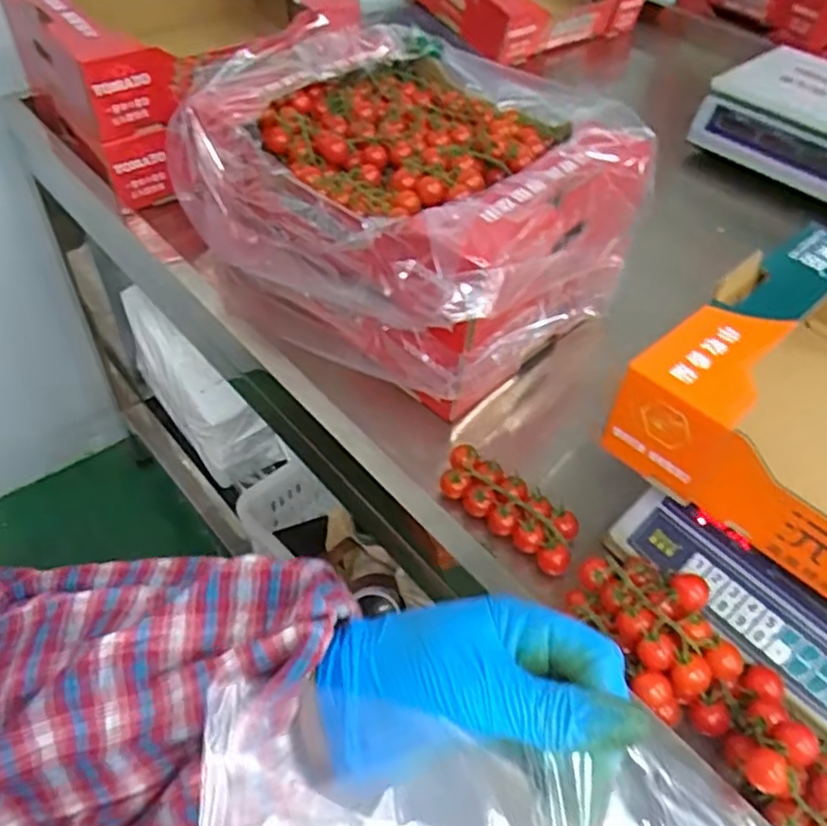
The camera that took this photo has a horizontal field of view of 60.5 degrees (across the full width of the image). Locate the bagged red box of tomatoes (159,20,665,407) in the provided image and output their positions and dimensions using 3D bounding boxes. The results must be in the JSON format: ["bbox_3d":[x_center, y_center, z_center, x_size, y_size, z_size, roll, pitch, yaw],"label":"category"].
[{"bbox_3d":[0.008,-0.260,0.803,0.451,0.179,0.391,32,55,23],"label":"bagged red box of tomatoes"}]

